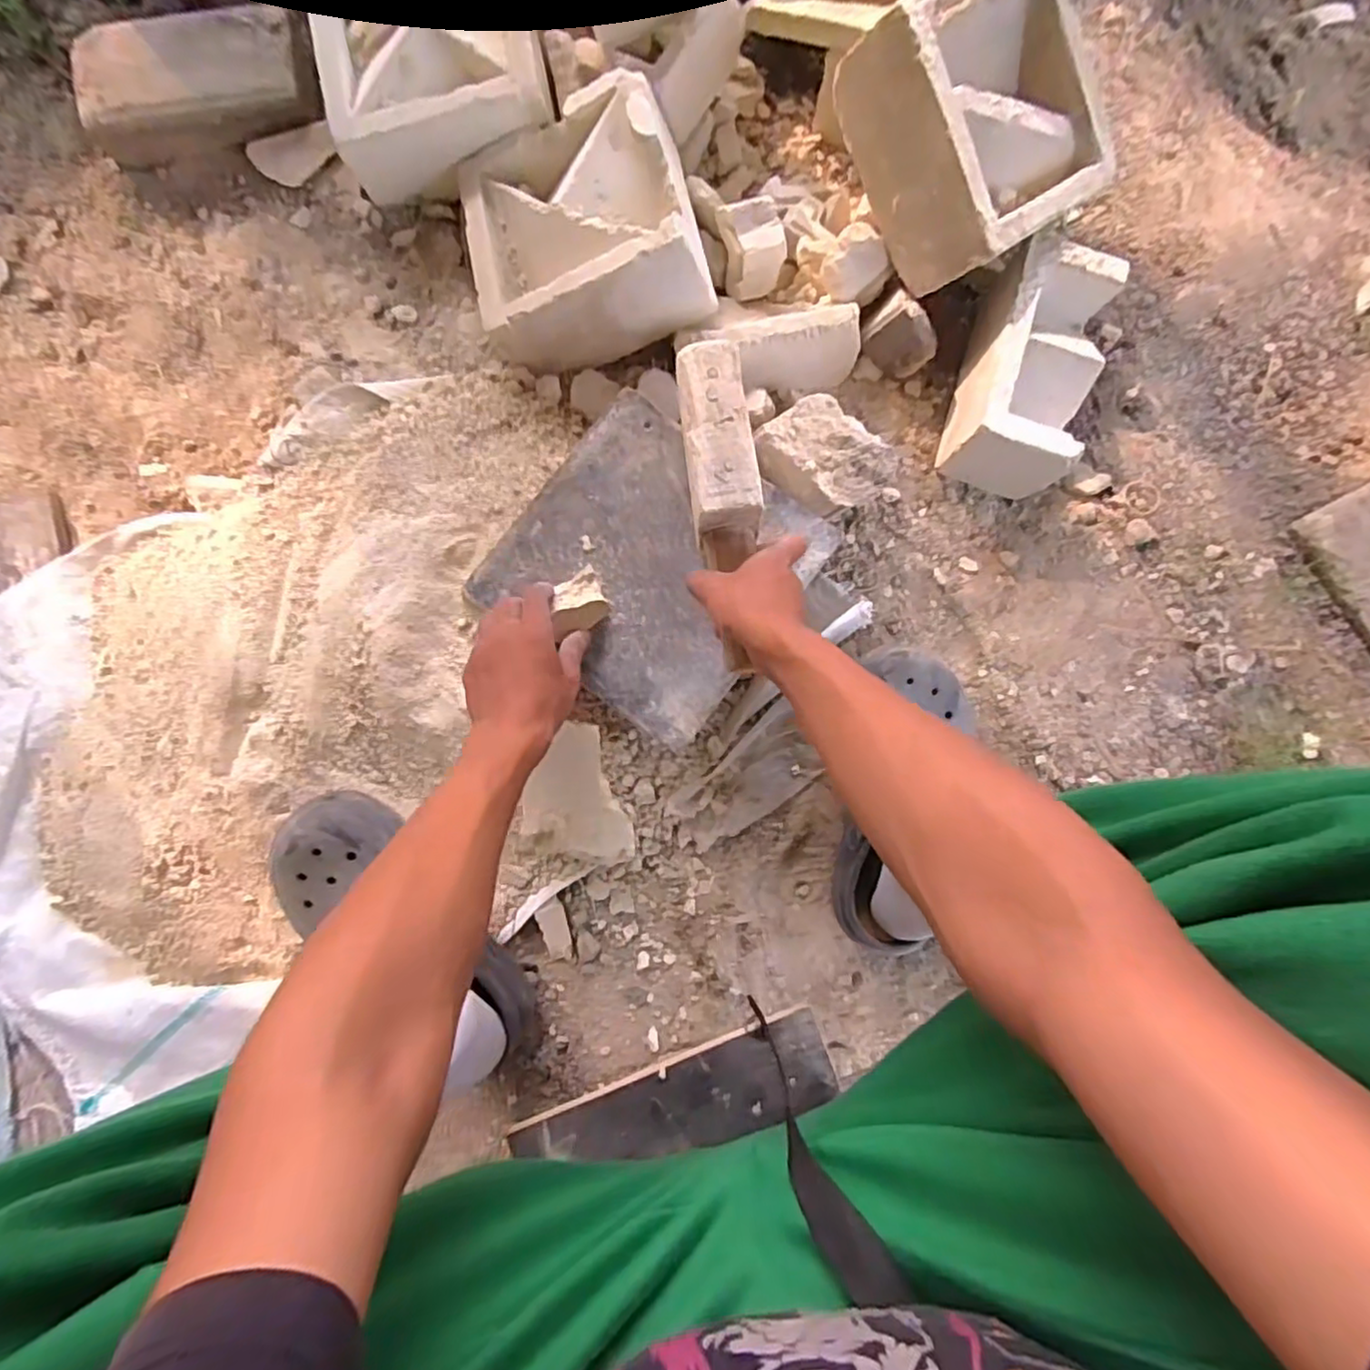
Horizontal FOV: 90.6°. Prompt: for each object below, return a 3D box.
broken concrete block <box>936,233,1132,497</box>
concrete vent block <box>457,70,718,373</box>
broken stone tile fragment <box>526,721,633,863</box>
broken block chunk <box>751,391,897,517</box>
[{"bbox_3d":[0.337,-0.306,0.672,0.106,0.118,0.206,15,84,0],"label":"broken concrete block"},{"bbox_3d":[-0.092,-0.436,0.664,0.218,0.127,0.223,-10,75,20],"label":"concrete vent block"},{"bbox_3d":[-0.084,0.094,0.592,0.095,0.015,0.112,11,90,-17],"label":"broken stone tile fragment"},{"bbox_3d":[0.123,-0.204,0.611,0.089,0.037,0.115,-45,88,-5],"label":"broken block chunk"}]

